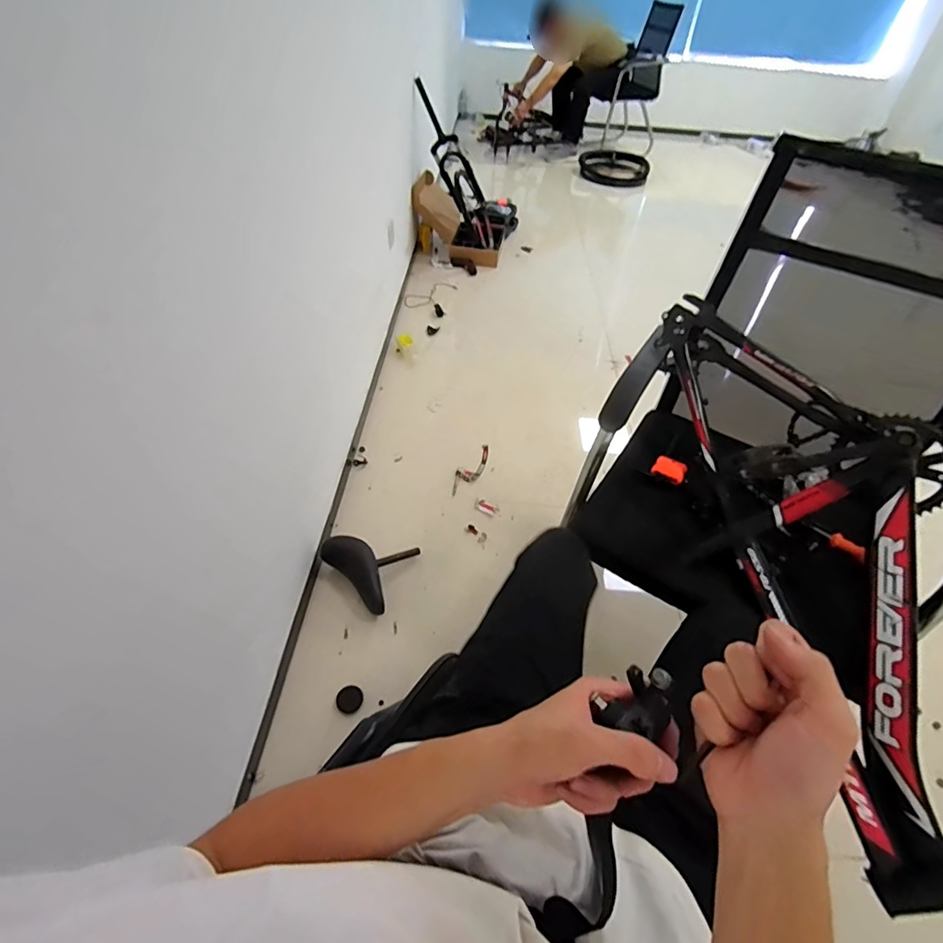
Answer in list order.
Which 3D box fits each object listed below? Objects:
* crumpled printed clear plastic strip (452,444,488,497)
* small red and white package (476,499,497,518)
[{"bbox_3d":[-0.002,-0.004,1.544,0.066,0.015,0.226,27,51,20],"label":"crumpled printed clear plastic strip"},{"bbox_3d":[0.044,0.108,1.445,0.062,0.011,0.039,31,52,23],"label":"small red and white package"}]

